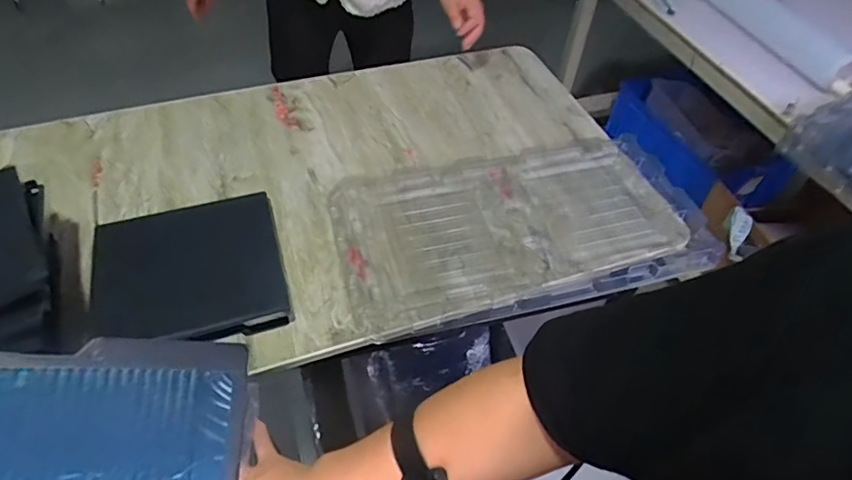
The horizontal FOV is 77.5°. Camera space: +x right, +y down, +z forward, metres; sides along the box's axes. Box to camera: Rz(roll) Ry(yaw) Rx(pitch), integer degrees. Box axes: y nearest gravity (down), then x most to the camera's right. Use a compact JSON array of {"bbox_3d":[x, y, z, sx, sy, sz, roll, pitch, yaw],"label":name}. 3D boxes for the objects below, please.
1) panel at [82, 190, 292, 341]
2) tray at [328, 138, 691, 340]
[{"bbox_3d":[-0.326,0.044,0.731,0.249,0.019,0.218,-12,60,-7],"label":"panel"},{"bbox_3d":[0.136,-0.032,0.814,0.541,0.013,0.278,-14,53,-15],"label":"tray"}]

